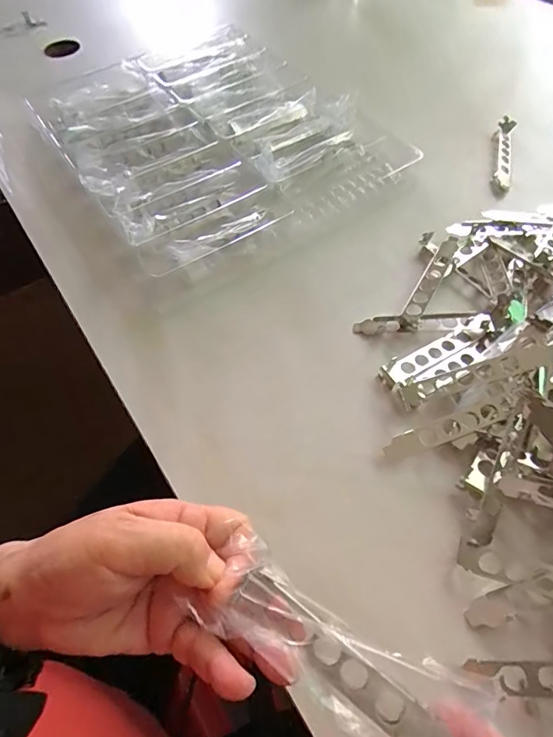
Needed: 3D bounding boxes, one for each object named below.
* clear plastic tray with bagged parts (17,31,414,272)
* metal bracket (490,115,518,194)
[{"bbox_3d":[-0.086,-0.297,0.562,0.342,0.048,0.417,-33,63,-16],"label":"clear plastic tray with bagged parts"},{"bbox_3d":[0.267,-0.253,0.523,0.025,0.022,0.111,13,61,11],"label":"metal bracket"}]

